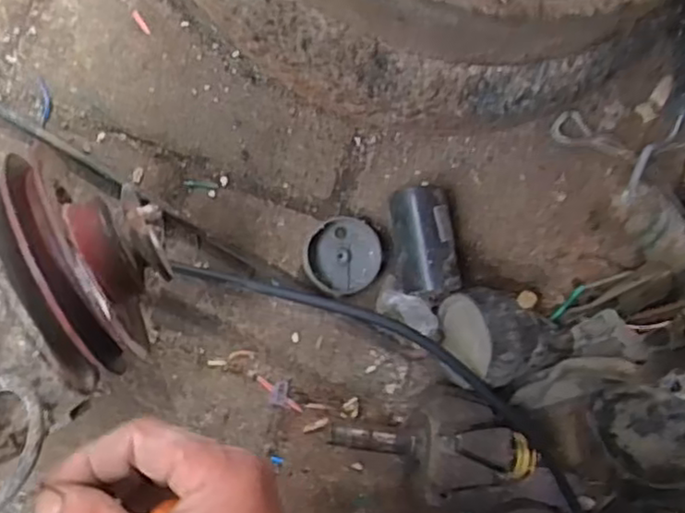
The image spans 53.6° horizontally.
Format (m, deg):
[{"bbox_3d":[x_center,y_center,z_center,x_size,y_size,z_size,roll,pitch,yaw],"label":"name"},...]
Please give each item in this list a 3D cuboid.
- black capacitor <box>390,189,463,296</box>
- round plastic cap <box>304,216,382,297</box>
[{"bbox_3d":[0.058,-0.010,0.487,0.042,0.043,0.078,-8,89,-8],"label":"black capacitor"},{"bbox_3d":[0.000,-0.001,0.484,0.056,0.017,0.053,0,88,-8],"label":"round plastic cap"}]

